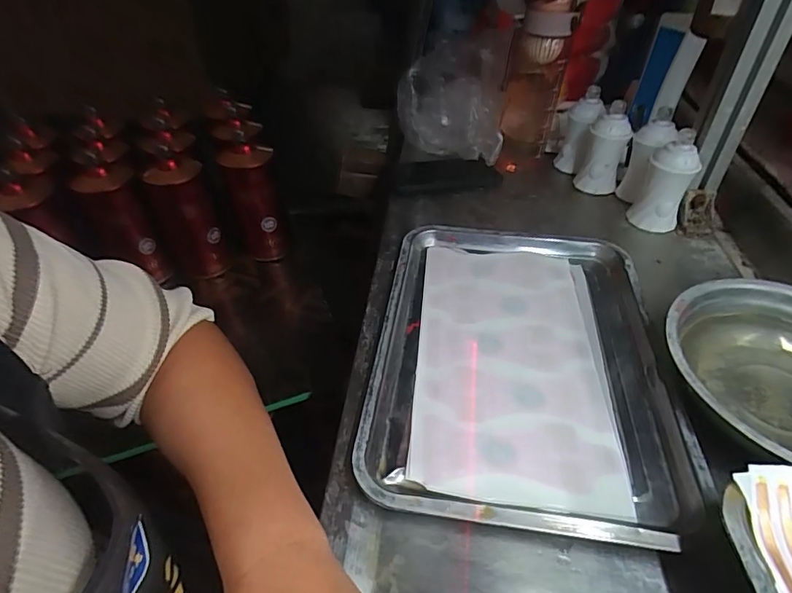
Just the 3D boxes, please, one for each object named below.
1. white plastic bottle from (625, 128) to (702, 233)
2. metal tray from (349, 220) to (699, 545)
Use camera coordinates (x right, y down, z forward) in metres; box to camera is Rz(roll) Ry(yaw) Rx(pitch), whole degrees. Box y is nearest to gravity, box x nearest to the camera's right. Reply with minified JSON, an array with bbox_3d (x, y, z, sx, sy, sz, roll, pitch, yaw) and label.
[{"bbox_3d":[0.330,-0.138,0.570,0.058,0.110,0.046,29,54,34],"label":"white plastic bottle"},{"bbox_3d":[0.112,0.040,0.432,0.248,0.024,0.341,1,43,11],"label":"metal tray"}]

